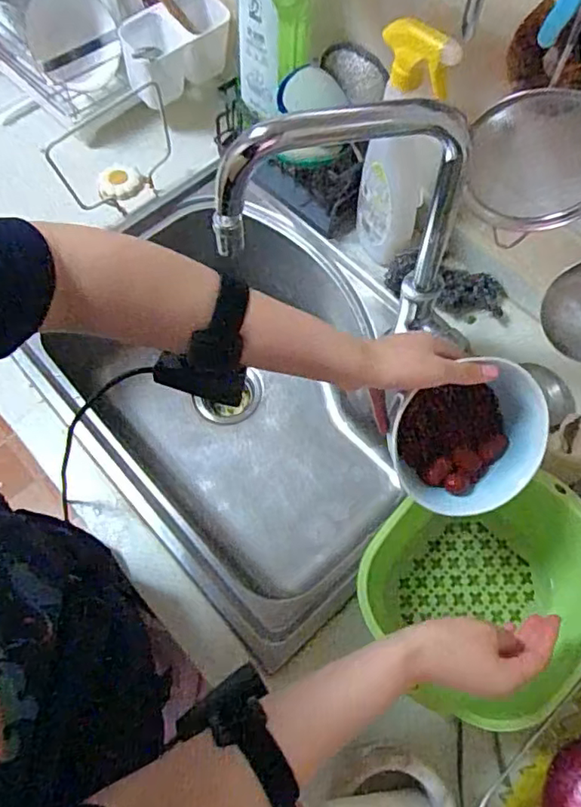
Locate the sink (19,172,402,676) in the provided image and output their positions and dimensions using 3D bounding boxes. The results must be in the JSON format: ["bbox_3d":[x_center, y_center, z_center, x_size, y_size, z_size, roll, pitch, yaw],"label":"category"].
[{"bbox_3d":[-0.044,0.008,0.809,0.408,0.226,0.533,-38,71,-15],"label":"sink"}]

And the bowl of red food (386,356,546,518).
[{"bbox_3d":[0.156,0.031,0.517,0.134,0.070,0.114,-16,103,5],"label":"bowl of red food"}]

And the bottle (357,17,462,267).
[{"bbox_3d":[0.124,-0.275,0.656,0.084,0.295,0.053,26,69,11],"label":"bottle"}]

